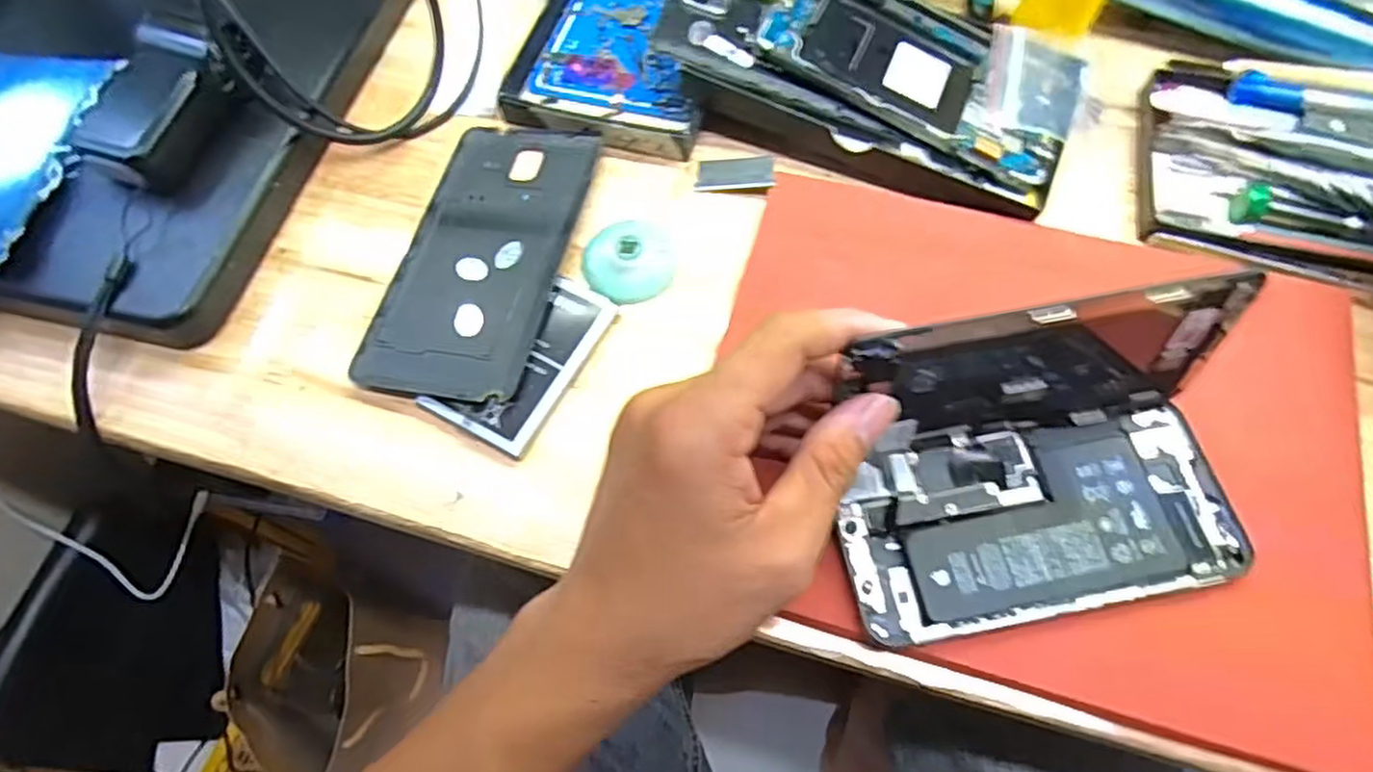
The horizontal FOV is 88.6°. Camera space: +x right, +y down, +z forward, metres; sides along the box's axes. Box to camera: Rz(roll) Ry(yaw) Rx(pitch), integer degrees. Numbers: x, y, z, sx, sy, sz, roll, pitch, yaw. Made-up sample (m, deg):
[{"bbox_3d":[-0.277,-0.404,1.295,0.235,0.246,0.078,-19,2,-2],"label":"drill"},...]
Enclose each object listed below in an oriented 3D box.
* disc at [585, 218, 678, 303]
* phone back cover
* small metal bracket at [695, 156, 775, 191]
[{"bbox_3d":[-0.026,-0.058,0.316,0.039,0.007,0.041,0,65,1],"label":"disc"},{"bbox_3d":[-0.093,-0.062,0.321,0.076,0.008,0.146,9,66,5],"label":"phone back cover"},{"bbox_3d":[0.023,-0.102,0.339,0.036,0.007,0.022,2,66,2],"label":"small metal bracket"}]

